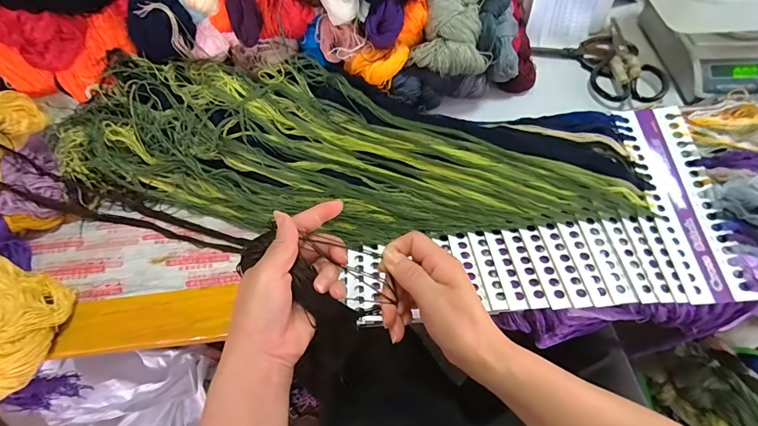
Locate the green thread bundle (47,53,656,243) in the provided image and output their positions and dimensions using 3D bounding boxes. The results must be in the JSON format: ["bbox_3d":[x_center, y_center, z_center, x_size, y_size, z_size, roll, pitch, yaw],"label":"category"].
[{"bbox_3d":[-0.059,-0.078,0.511,0.734,0.082,0.229,10,62,7],"label":"green thread bundle"}]

